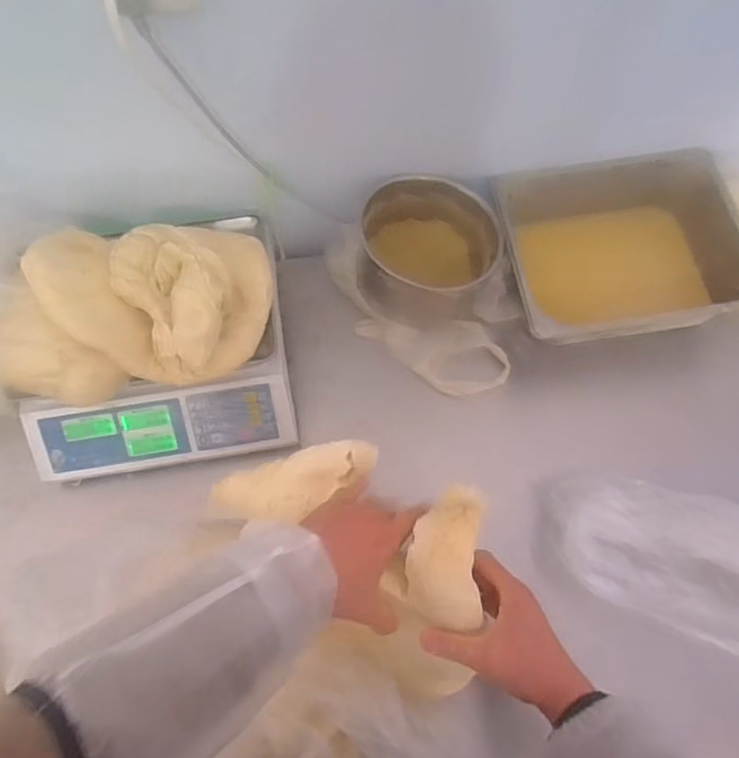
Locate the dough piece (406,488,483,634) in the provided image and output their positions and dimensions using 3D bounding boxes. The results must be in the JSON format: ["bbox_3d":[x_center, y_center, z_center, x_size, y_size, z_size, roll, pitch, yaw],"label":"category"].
[{"bbox_3d":[0.070,0.163,0.521,0.067,0.032,0.119,3,67,3],"label":"dough piece"}]

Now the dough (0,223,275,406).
[{"bbox_3d":[-0.288,-0.096,0.669,0.324,0.109,0.203,-6,67,-1],"label":"dough"}]

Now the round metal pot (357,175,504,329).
[{"bbox_3d":[0.085,-0.175,0.797,0.185,0.116,0.180,-1,67,1],"label":"round metal pot"}]

